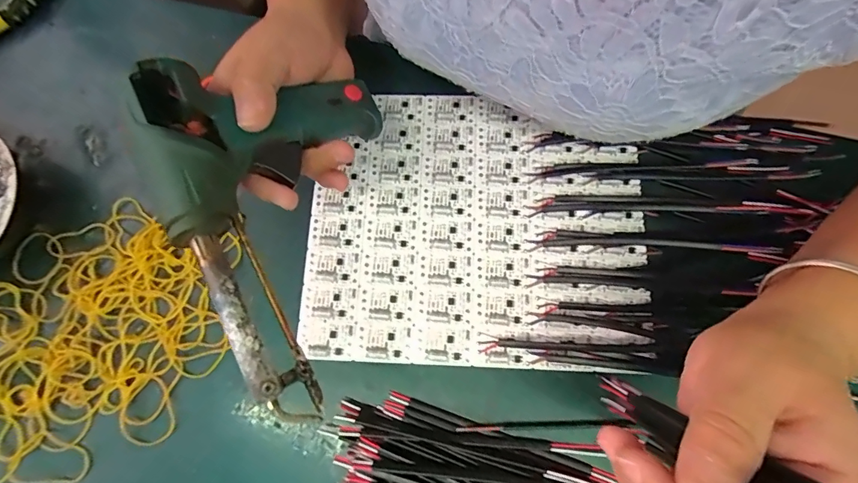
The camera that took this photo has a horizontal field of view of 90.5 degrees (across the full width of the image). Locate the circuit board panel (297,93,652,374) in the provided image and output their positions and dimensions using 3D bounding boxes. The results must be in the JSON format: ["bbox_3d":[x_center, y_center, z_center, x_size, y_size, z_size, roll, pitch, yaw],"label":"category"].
[{"bbox_3d":[0.030,-0.014,0.305,0.230,0.005,0.196,2,76,3],"label":"circuit board panel"}]

